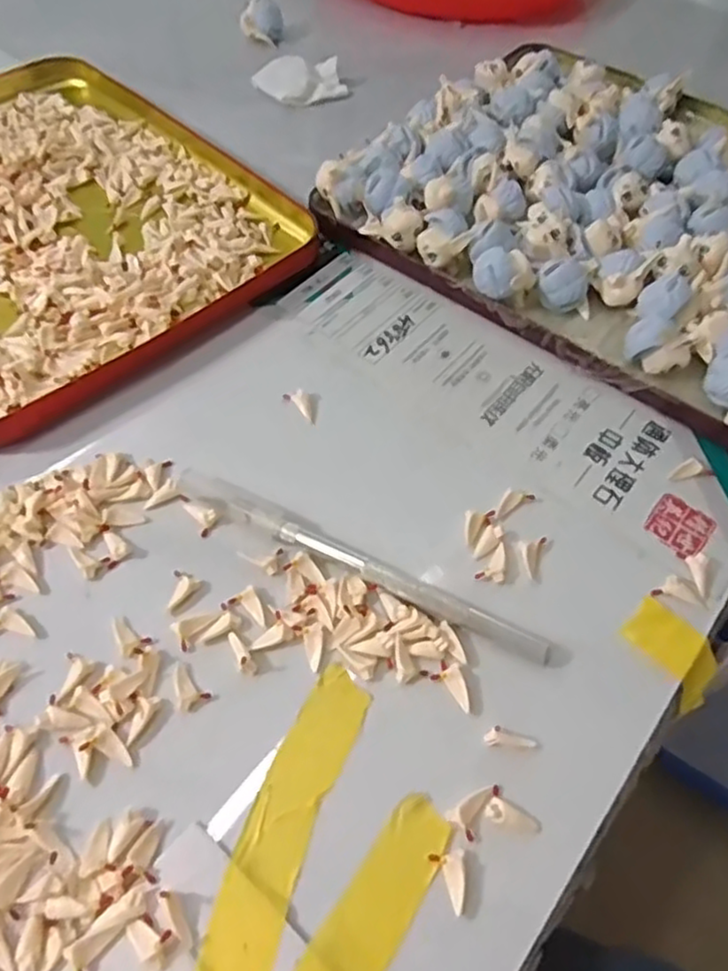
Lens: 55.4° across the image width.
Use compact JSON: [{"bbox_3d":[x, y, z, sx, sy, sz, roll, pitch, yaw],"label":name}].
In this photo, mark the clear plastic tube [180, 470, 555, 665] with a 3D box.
[{"bbox_3d":[-0.003,0.027,0.253,0.149,0.009,0.011,25,58,14],"label":"clear plastic tube"}]

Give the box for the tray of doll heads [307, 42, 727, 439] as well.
[{"bbox_3d":[0.157,-0.149,0.355,0.287,0.029,0.237,34,63,18],"label":"tray of doll heads"}]

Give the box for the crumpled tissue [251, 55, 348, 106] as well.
[{"bbox_3d":[-0.040,-0.256,0.441,0.055,0.019,0.026,-14,60,-10],"label":"crumpled tissue"}]

